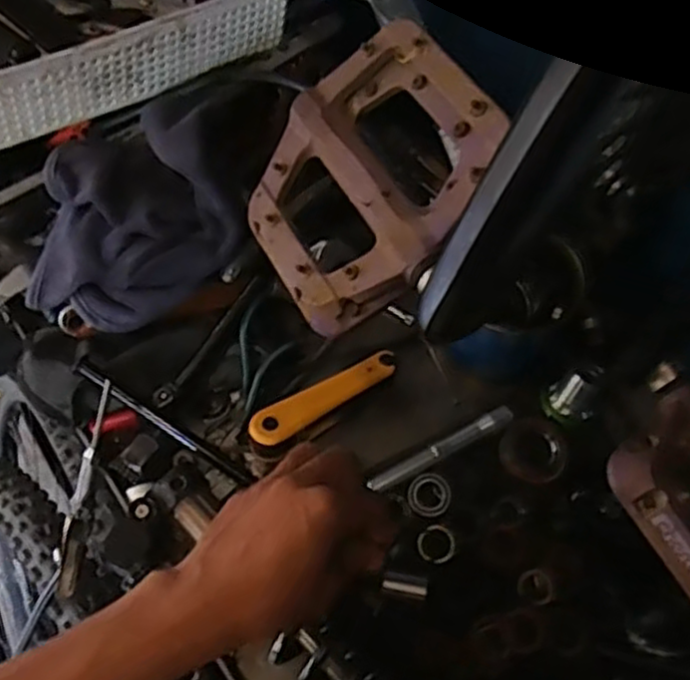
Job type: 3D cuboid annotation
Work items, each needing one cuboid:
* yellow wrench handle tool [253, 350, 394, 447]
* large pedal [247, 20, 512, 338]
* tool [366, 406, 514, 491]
[{"bbox_3d":[-0.014,0.044,0.561,0.126,0.008,0.026,-26,68,-22],"label":"yellow wrench handle tool"},{"bbox_3d":[0.009,-0.062,0.284,0.103,0.014,0.097,-41,61,16],"label":"large pedal"},{"bbox_3d":[0.076,0.083,0.569,0.123,0.013,0.015,-26,64,-11],"label":"tool"}]

